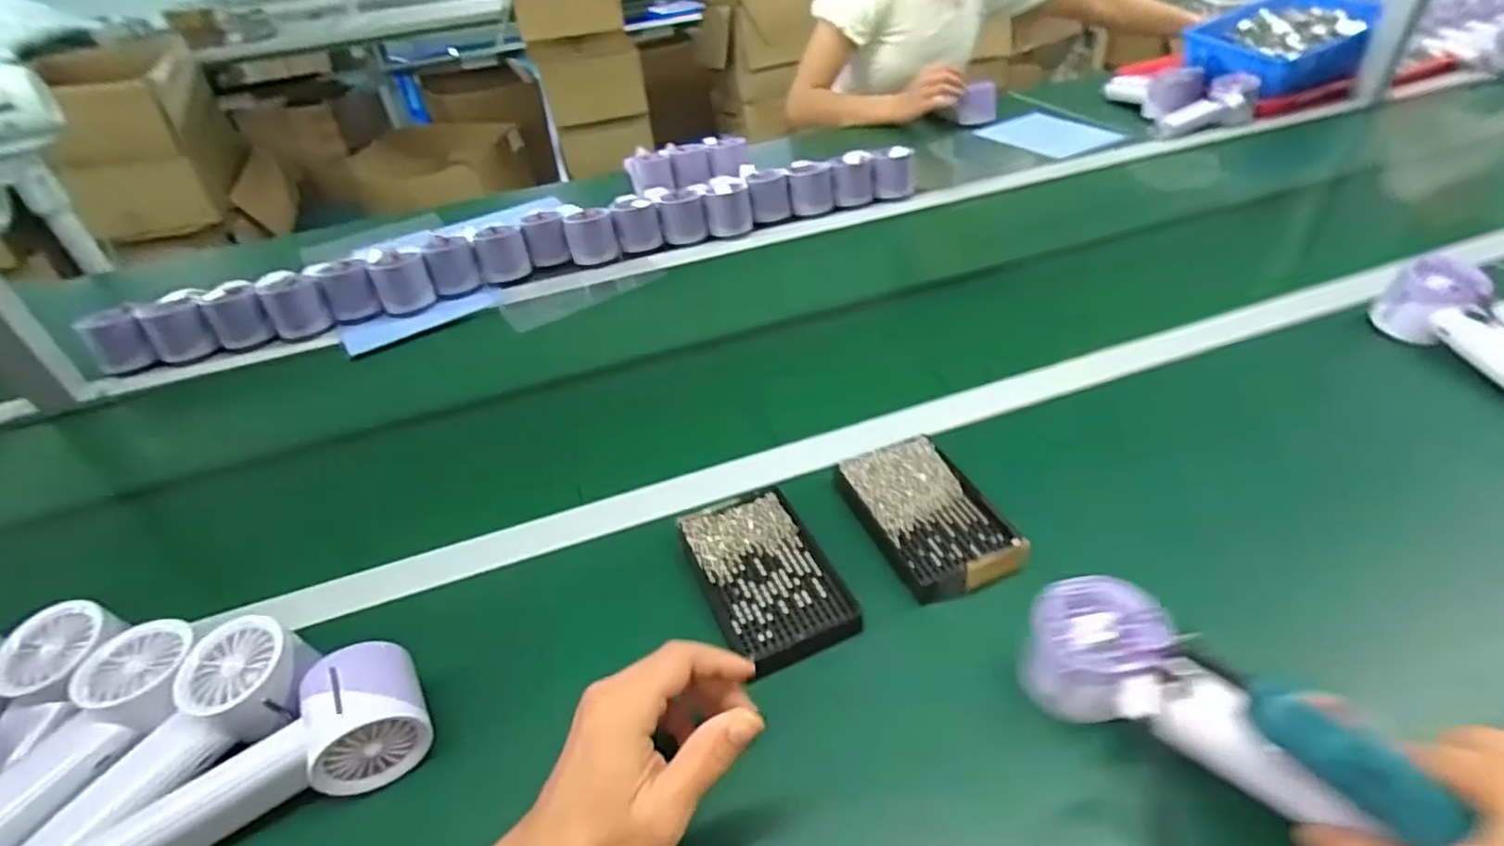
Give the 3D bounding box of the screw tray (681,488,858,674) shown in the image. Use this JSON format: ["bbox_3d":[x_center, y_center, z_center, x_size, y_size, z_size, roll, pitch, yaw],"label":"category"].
[{"bbox_3d":[0.009,0.109,0.504,0.087,0.018,0.137,-18,41,-15],"label":"screw tray"}]

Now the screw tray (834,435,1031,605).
[{"bbox_3d":[0.135,0.069,0.531,0.092,0.018,0.144,-18,41,-14],"label":"screw tray"}]

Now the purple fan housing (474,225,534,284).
[{"bbox_3d":[-0.337,-0.230,0.926,0.064,0.062,0.052,-20,41,-16],"label":"purple fan housing"}]

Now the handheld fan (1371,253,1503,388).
[{"bbox_3d":[0.672,-0.069,0.630,0.060,0.067,0.196,-10,52,-5],"label":"handheld fan"}]

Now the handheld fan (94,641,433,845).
[{"bbox_3d":[-0.287,0.199,0.391,0.189,0.062,0.061,-25,43,-22],"label":"handheld fan"}]

